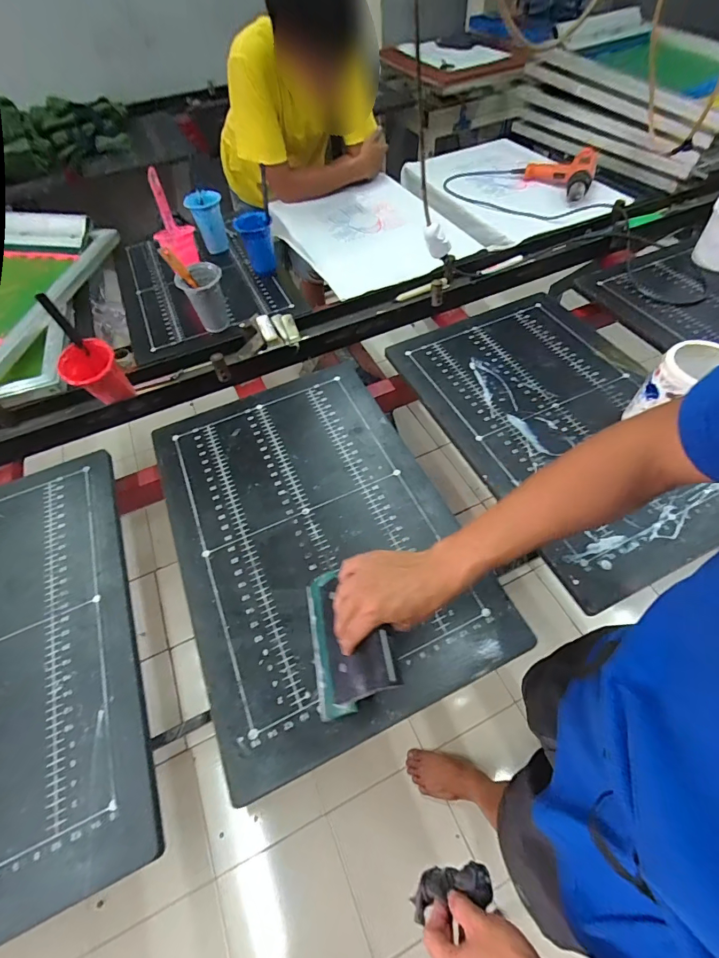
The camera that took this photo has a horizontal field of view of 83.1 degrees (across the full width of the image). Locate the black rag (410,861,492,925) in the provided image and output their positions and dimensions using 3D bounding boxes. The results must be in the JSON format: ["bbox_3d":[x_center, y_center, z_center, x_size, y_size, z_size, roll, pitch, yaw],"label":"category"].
[{"bbox_3d":[0.100,0.458,0.453,0.093,0.034,0.036,-28,54,13],"label":"black rag"}]

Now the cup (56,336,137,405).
[{"bbox_3d":[-0.458,-0.176,0.716,0.087,0.102,0.082,-37,61,-19],"label":"cup"}]

